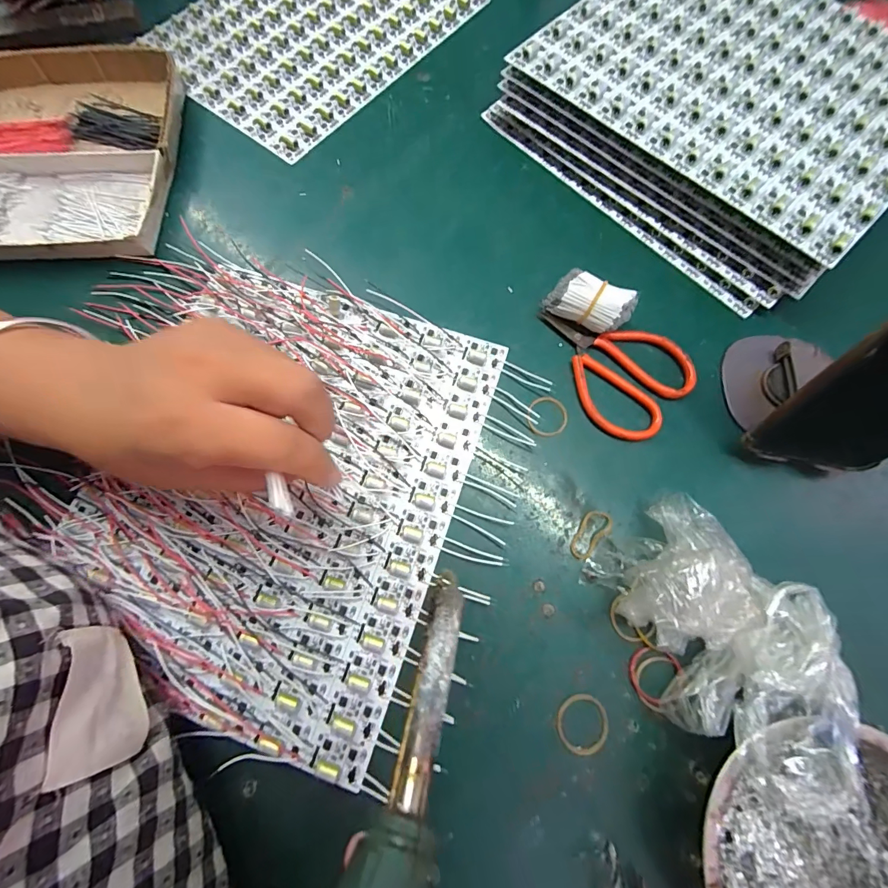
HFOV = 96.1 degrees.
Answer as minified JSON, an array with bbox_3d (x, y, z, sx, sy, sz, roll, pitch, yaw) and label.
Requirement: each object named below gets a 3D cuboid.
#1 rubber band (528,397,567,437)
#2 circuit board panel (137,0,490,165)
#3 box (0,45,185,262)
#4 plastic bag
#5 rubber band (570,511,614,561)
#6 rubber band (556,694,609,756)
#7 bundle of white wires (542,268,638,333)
[{"bbox_3d":[0.072,-0.018,0.282,0.026,0.005,0.030,27,76,4],"label":"rubber band"},{"bbox_3d":[-0.133,-0.426,0.406,0.232,0.007,0.288,36,78,11],"label":"circuit board panel"},{"bbox_3d":[-0.334,-0.247,0.345,0.200,0.033,0.213,-8,73,-1],"label":"box"},{"bbox_3d":[0.148,0.100,0.211,0.096,0.065,0.127,-42,76,-10],"label":"plastic bag"},{"bbox_3d":[0.094,0.057,0.256,0.017,0.004,0.035,42,79,13],"label":"rubber band"},{"bbox_3d":[0.079,0.160,0.227,0.029,0.004,0.029,-1,73,2],"label":"rubber band"},{"bbox_3d":[0.104,-0.100,0.287,0.058,0.029,0.027,27,76,9],"label":"bundle of white wires"}]

